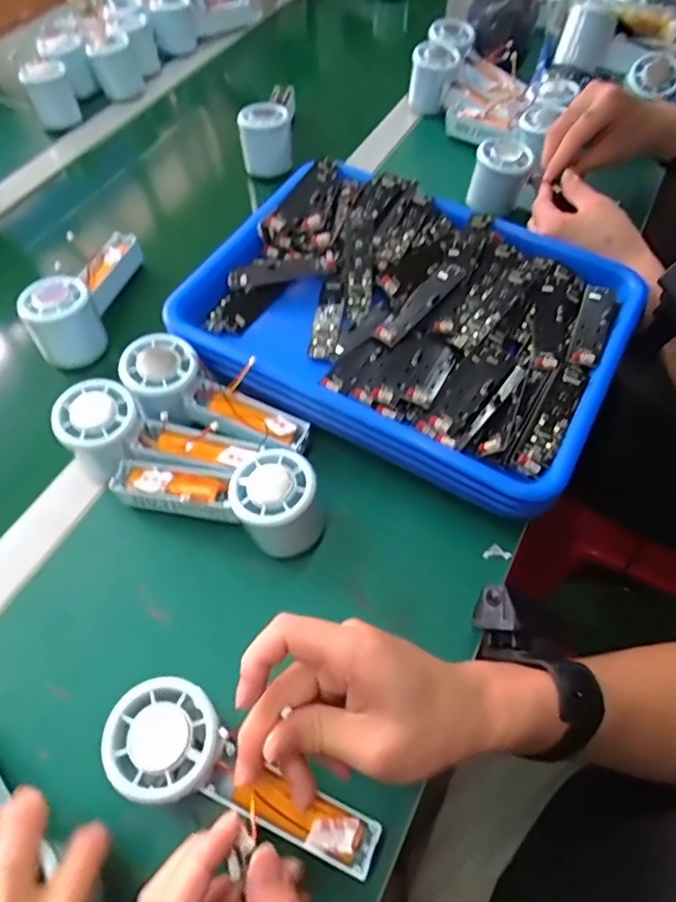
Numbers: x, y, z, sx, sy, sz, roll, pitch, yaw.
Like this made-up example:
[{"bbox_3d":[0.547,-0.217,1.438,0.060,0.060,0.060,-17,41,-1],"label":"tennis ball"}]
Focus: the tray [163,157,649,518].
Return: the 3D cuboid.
[{"bbox_3d":[0.055,-0.120,0.460,0.336,0.049,0.255,25,62,17],"label":"tray"}]

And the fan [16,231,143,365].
[{"bbox_3d":[-0.231,-0.152,0.521,0.050,0.059,0.152,8,58,7],"label":"fan"}]

